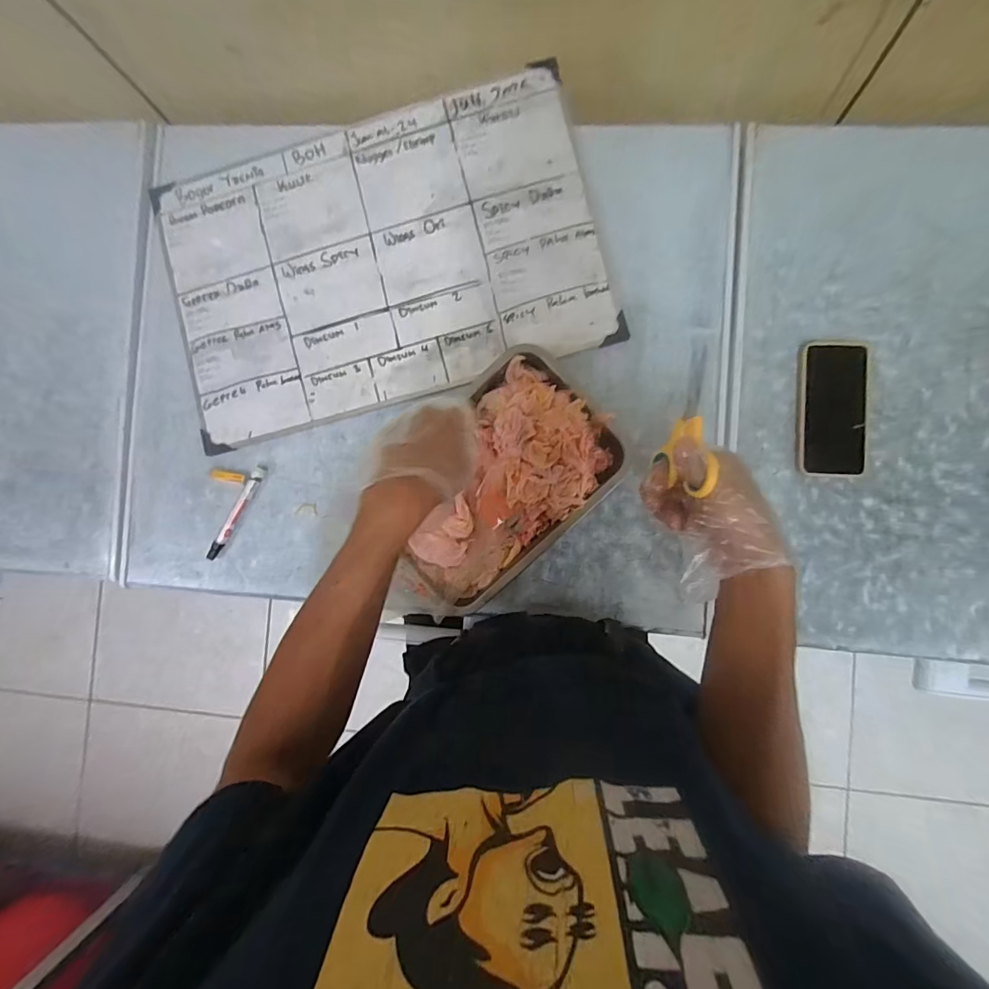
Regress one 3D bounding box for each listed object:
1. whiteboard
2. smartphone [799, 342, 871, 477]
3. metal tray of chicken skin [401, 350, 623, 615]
[{"bbox_3d":[-0.158,-0.312,0.624,0.578,0.013,0.395,-14,87,4],"label":"whiteboard"},{"bbox_3d":[0.423,-0.105,0.568,0.082,0.016,0.163,3,93,-2],"label":"smartphone"},{"bbox_3d":[0.003,-0.010,0.562,0.196,0.069,0.307,43,92,4],"label":"metal tray of chicken skin"}]

